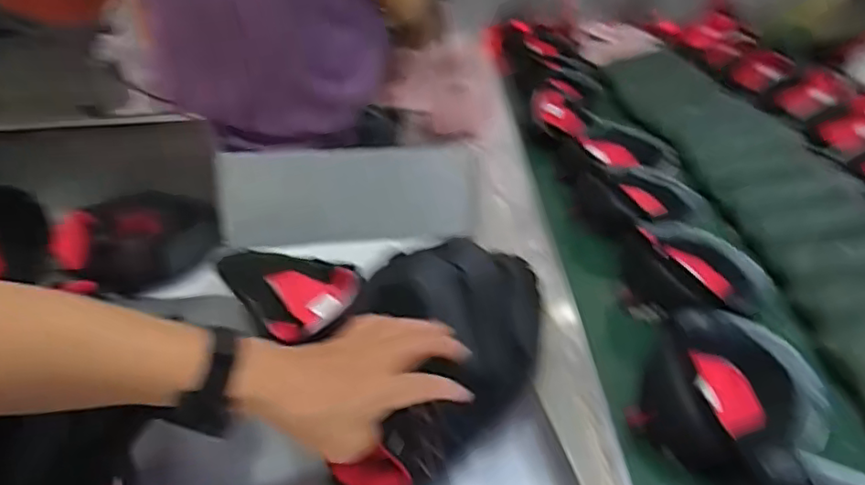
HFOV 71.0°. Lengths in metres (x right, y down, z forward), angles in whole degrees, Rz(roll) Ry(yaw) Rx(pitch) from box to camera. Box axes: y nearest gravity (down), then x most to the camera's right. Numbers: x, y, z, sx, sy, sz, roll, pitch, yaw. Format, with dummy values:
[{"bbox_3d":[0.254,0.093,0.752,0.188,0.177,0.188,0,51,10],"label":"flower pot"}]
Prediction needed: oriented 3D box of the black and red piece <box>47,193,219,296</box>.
[{"bbox_3d":[-0.399,-0.002,0.828,0.197,0.077,0.111,-19,37,-24],"label":"black and red piece"}]

